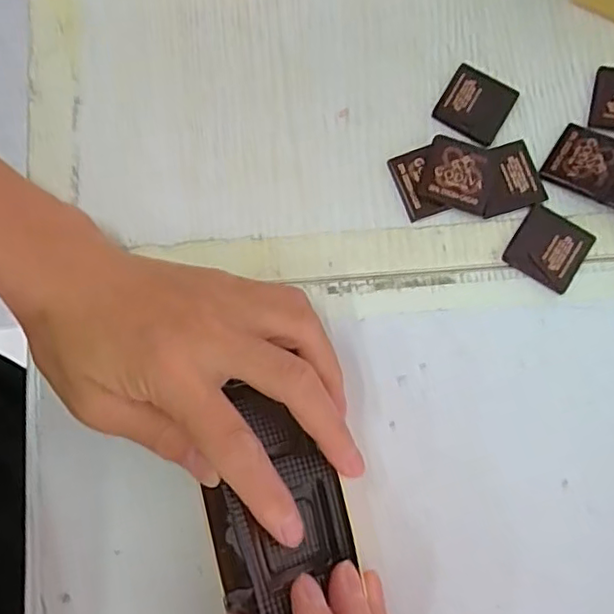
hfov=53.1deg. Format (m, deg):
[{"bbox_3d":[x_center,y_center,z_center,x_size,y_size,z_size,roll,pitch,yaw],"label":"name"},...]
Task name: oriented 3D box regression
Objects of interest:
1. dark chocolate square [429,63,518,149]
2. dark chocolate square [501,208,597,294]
[{"bbox_3d":[0.086,-0.104,0.315,0.034,0.007,0.035,31,80,6],"label":"dark chocolate square"},{"bbox_3d":[0.119,-0.029,0.299,0.034,0.005,0.034,33,81,6],"label":"dark chocolate square"}]

